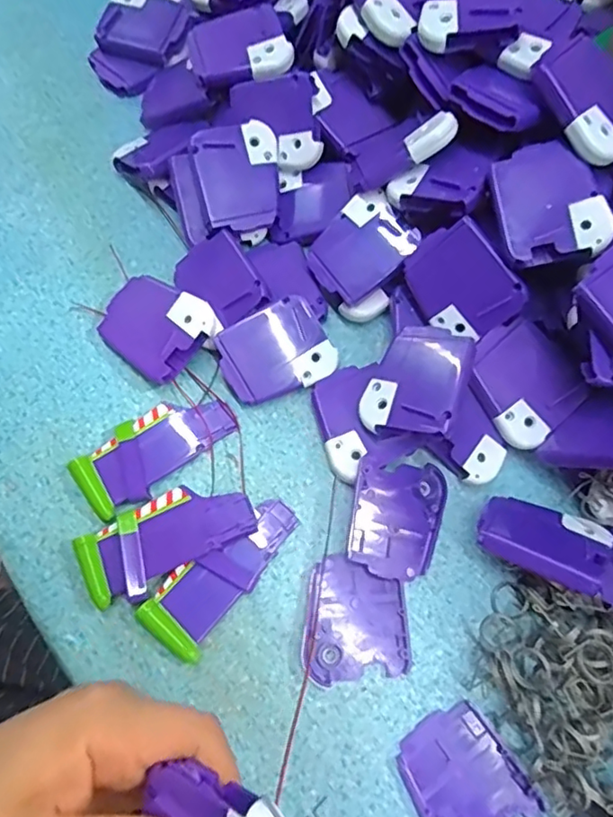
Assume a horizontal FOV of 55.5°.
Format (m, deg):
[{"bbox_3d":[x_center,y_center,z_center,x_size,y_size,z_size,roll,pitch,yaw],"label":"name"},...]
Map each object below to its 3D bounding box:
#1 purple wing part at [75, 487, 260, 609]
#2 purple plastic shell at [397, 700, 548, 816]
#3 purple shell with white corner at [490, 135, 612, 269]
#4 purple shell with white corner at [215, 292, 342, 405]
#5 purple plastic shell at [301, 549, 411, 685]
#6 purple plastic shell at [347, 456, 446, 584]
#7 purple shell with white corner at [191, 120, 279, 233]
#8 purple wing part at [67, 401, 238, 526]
[{"bbox_3d":[-0.073,0.067,0.303,0.087,0.014,0.041,-30,74,-9],"label":"purple wing part"},{"bbox_3d":[0.073,0.176,0.272,0.051,0.006,0.060,-34,75,-10],"label":"purple plastic shell"},{"bbox_3d":[0.123,-0.104,0.299,0.049,0.013,0.064,-15,79,13],"label":"purple shell with white corner"},{"bbox_3d":[-0.018,-0.031,0.333,0.060,0.010,0.050,-31,100,-5],"label":"purple shell with white corner"},{"bbox_3d":[0.024,0.106,0.297,0.051,0.004,0.059,-5,72,-1],"label":"purple plastic shell"},{"bbox_3d":[0.048,0.058,0.307,0.048,0.016,0.060,9,72,3],"label":"purple plastic shell"},{"bbox_3d":[-0.041,-0.139,0.350,0.049,0.009,0.059,-6,93,-9],"label":"purple shell with white corner"},{"bbox_3d":[-0.084,0.021,0.323,0.087,0.010,0.040,-40,76,-12],"label":"purple wing part"}]

